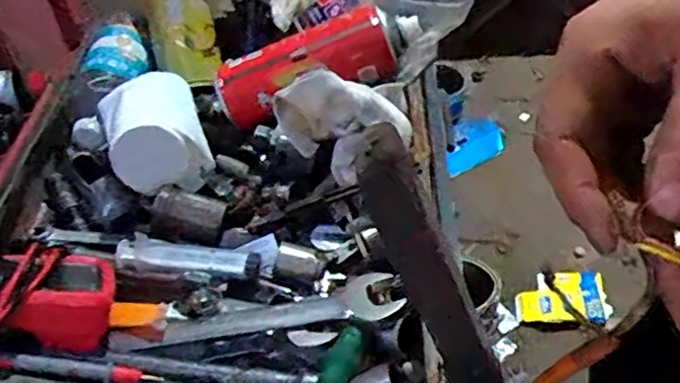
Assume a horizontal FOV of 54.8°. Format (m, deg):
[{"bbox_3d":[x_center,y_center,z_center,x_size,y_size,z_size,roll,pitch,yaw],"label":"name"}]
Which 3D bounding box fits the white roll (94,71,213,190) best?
[{"bbox_3d":[-0.161,-0.057,0.565,0.084,0.057,0.131,-20,46,-15],"label":"white roll"}]

